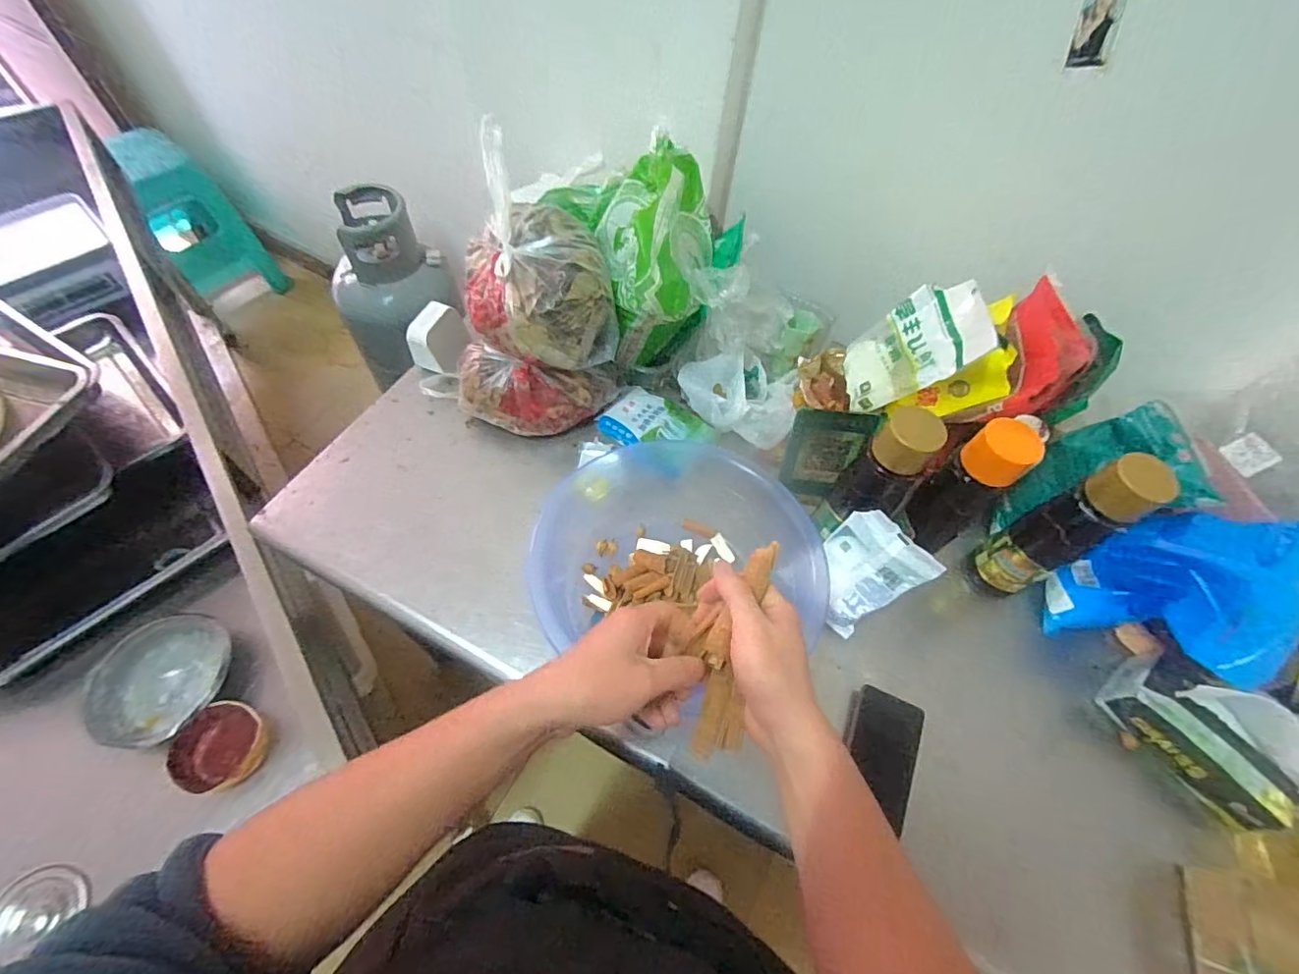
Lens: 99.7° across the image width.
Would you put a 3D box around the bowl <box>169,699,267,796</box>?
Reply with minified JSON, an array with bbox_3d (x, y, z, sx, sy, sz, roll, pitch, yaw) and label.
[{"bbox_3d":[-0.528,0.326,0.678,0.090,0.040,0.093,2,59,-3],"label":"bowl"}]

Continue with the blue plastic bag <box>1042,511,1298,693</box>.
[{"bbox_3d":[0.590,0.114,0.614,0.166,0.161,0.143,33,63,15],"label":"blue plastic bag"}]

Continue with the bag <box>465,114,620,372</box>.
[{"bbox_3d":[-0.141,-0.275,0.697,0.214,0.184,0.152,22,61,9],"label":"bag"}]

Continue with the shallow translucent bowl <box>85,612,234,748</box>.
[{"bbox_3d":[-0.656,0.259,0.743,0.143,0.051,0.172,10,59,2],"label":"shallow translucent bowl"}]

